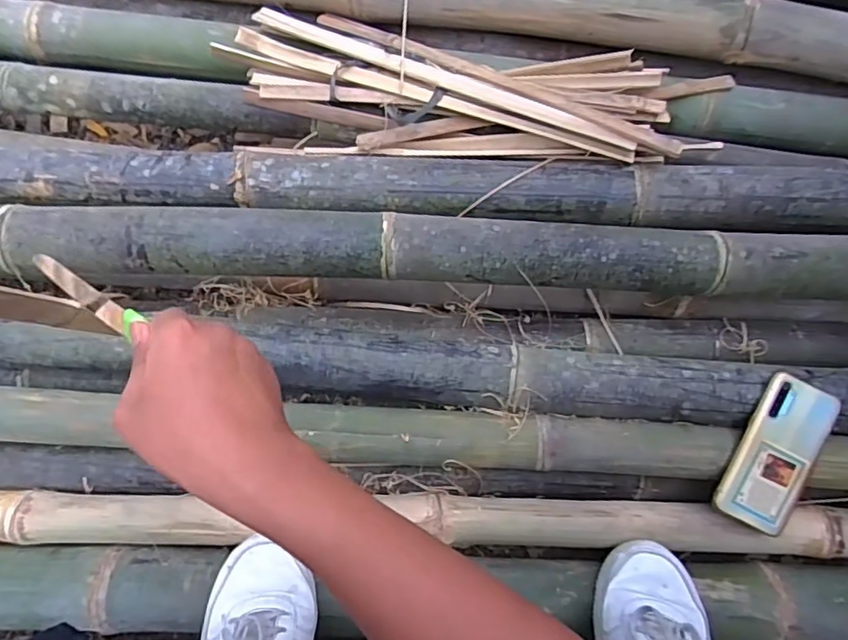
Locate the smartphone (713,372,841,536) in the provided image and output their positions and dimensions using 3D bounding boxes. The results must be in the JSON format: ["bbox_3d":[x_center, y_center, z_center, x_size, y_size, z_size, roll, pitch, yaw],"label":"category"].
[{"bbox_3d":[0.362,0.138,0.600,0.072,0.013,0.155,26,93,8],"label":"smartphone"}]

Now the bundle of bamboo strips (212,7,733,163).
[{"bbox_3d":[0.074,-0.300,0.720,0.630,0.058,0.212,4,75,-1],"label":"bundle of bamboo strips"}]

